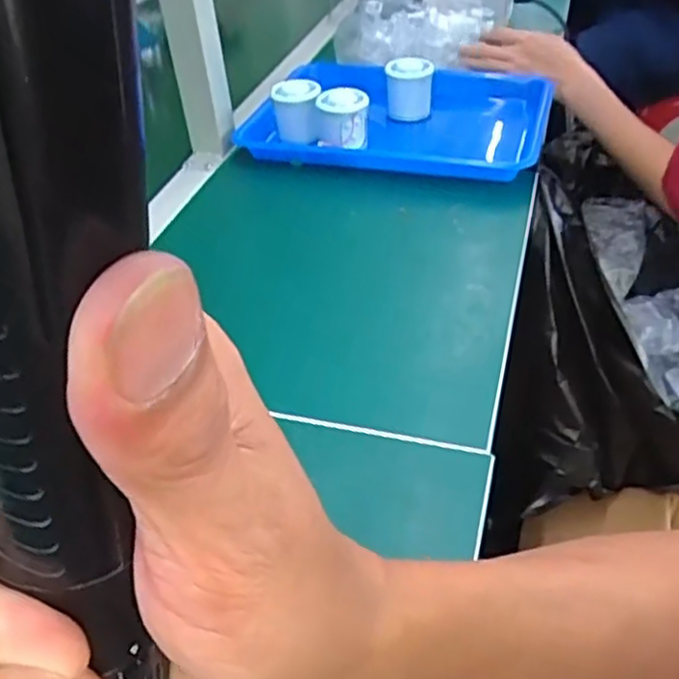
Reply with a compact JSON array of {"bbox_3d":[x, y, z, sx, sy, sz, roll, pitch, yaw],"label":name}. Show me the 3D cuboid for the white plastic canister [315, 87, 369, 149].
[{"bbox_3d":[0.005,-0.239,0.778,0.049,0.066,0.048,-12,41,-9],"label":"white plastic canister"}]

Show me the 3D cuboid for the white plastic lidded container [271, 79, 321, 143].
[{"bbox_3d":[-0.047,-0.256,0.805,0.055,0.059,0.051,-6,41,-2],"label":"white plastic lidded container"}]

